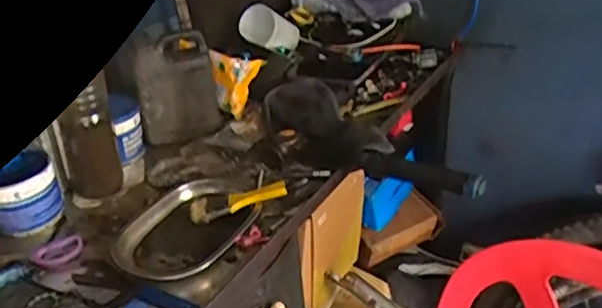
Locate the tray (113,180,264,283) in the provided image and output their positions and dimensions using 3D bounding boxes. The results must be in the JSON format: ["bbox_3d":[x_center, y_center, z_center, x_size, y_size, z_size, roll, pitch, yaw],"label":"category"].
[{"bbox_3d":[-0.154,0.107,0.862,0.141,0.043,0.214,14,37,27],"label":"tray"}]

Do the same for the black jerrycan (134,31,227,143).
[{"bbox_3d":[-0.208,-0.111,1.034,0.126,0.170,0.070,-11,33,-9],"label":"black jerrycan"}]

